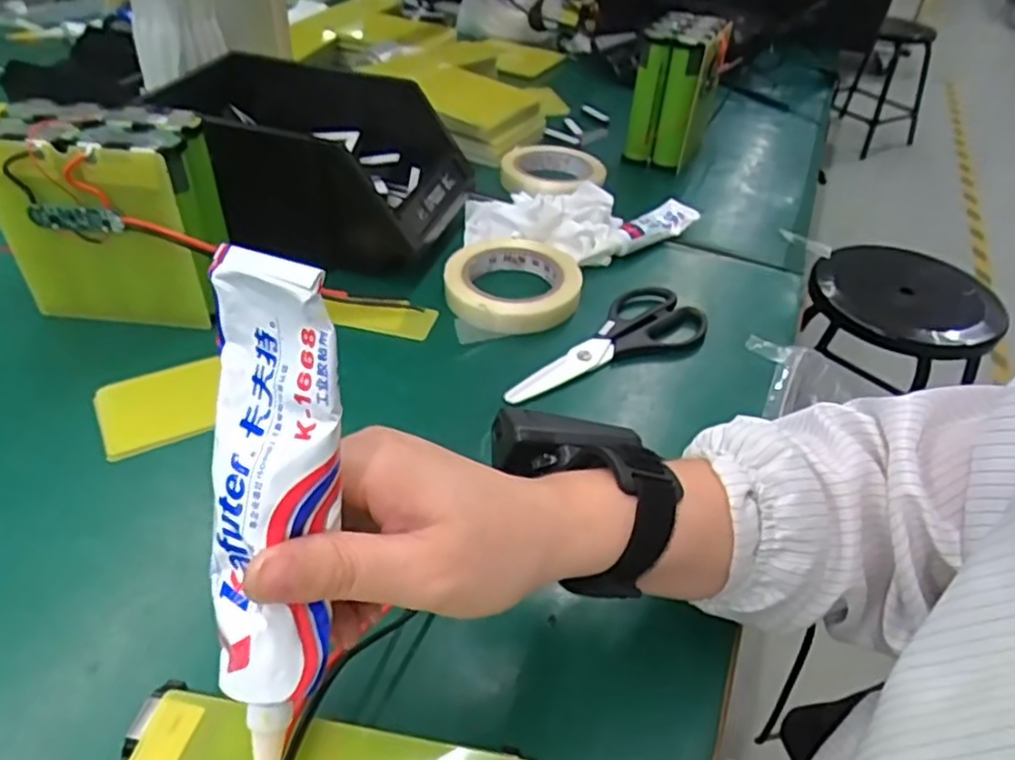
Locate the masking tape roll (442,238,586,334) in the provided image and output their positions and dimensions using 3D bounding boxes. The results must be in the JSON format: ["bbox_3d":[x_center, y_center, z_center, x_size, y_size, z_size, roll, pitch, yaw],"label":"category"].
[{"bbox_3d":[0.005,-0.084,0.589,0.111,0.022,0.108,2,42,-2],"label":"masking tape roll"}]

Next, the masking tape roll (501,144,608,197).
[{"bbox_3d":[0.047,-0.231,0.767,0.120,0.021,0.126,2,42,-2],"label":"masking tape roll"}]

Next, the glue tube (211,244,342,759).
[{"bbox_3d":[-0.071,0.051,0.207,0.039,0.172,0.028,4,8,0],"label":"glue tube"}]

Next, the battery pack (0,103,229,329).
[{"bbox_3d":[-0.282,-0.120,0.516,0.143,0.138,0.079,6,42,1],"label":"battery pack"}]

